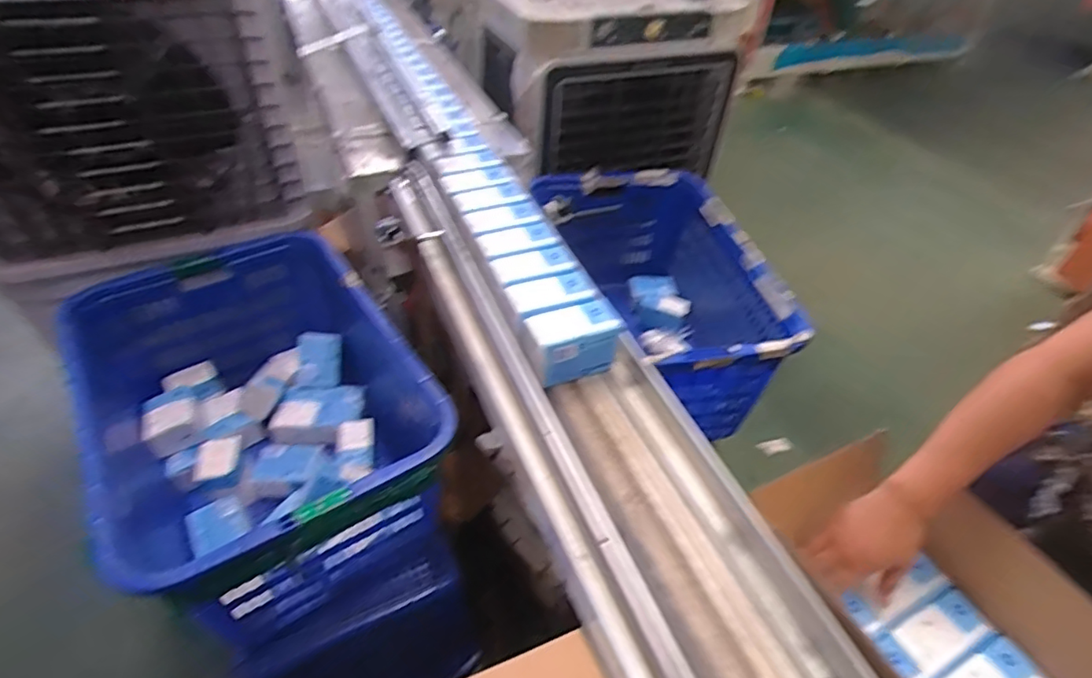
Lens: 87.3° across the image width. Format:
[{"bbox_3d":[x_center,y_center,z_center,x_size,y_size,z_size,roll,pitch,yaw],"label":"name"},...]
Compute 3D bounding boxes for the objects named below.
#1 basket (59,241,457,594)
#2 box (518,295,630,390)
[{"bbox_3d":[-0.540,0.150,1.112,0.528,0.333,0.719,-22,51,-26],"label":"basket"},{"bbox_3d":[0.033,0.009,0.807,0.137,0.084,0.082,-16,48,-21],"label":"box"}]

